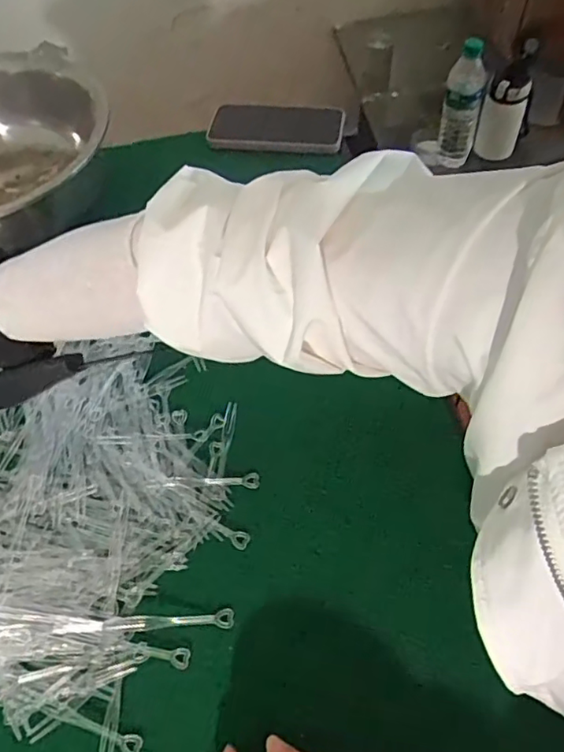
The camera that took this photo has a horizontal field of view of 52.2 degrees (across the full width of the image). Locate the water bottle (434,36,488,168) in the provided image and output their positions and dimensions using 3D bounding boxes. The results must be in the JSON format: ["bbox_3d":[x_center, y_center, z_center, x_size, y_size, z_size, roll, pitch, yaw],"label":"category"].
[{"bbox_3d":[0.335,-0.498,1.066,0.068,0.232,0.067,13,59,13],"label":"water bottle"}]

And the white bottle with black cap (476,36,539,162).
[{"bbox_3d":[0.418,-0.503,1.076,0.073,0.207,0.072,18,60,16],"label":"white bottle with black cap"}]

